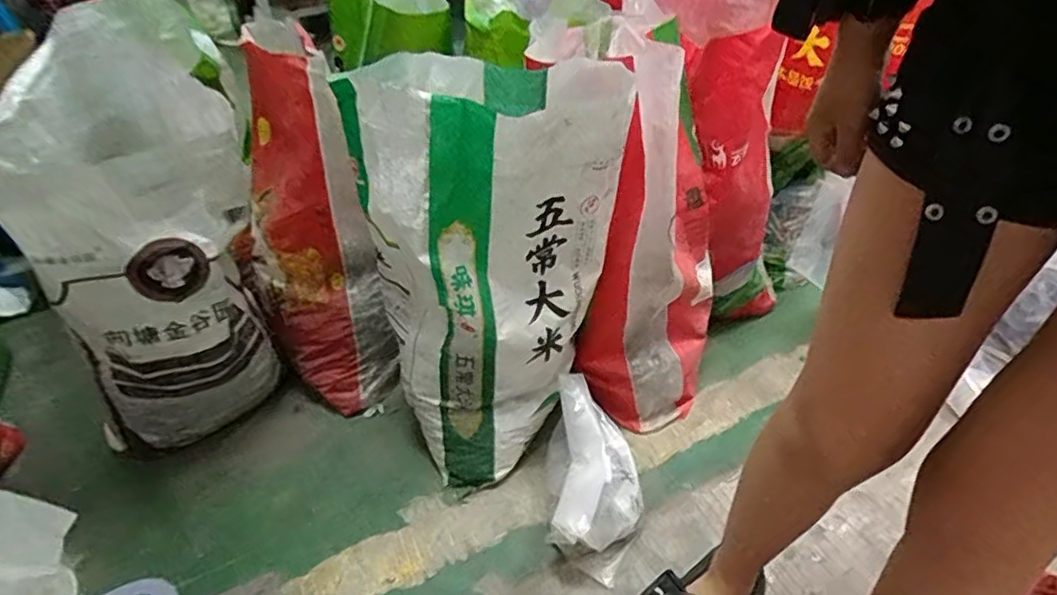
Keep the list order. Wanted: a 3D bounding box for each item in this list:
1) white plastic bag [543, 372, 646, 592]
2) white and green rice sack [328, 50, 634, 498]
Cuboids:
[{"bbox_3d":[0.097,0.255,0.918,0.130,0.118,0.285,-4,56,-1],"label":"white plastic bag"},{"bbox_3d":[-0.043,-0.030,0.900,0.304,0.590,0.202,-26,43,-26],"label":"white and green rice sack"}]

